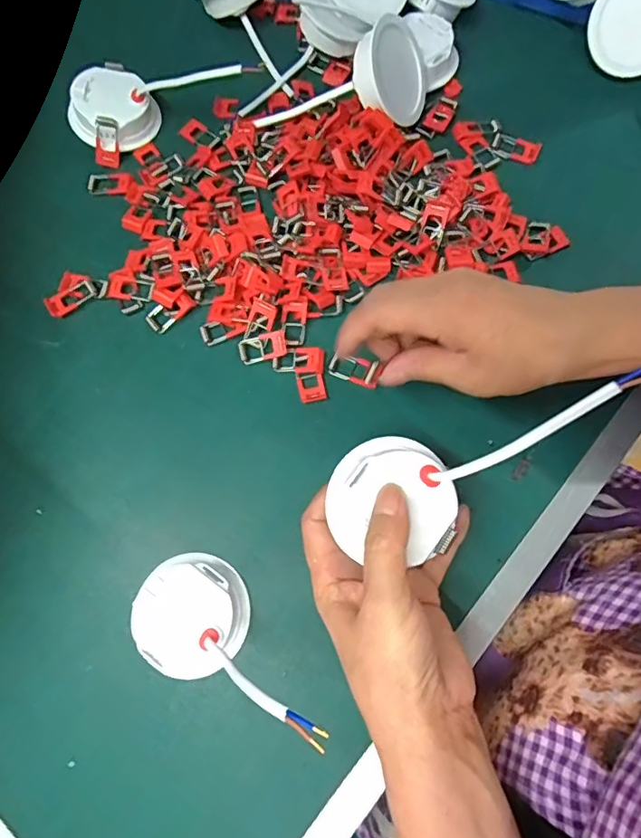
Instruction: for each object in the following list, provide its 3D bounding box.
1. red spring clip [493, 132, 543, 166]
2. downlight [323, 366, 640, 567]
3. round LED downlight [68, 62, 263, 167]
[{"bbox_3d":[0.156,-0.215,0.410,0.036,0.006,0.019,20,77,7],"label":"red spring clip"},{"bbox_3d":[0.075,0.022,0.245,0.162,0.038,0.066,-28,72,34],"label":"downlight"},{"bbox_3d":[-0.134,-0.271,0.420,0.147,0.032,0.064,-31,76,-6],"label":"round LED downlight"}]

